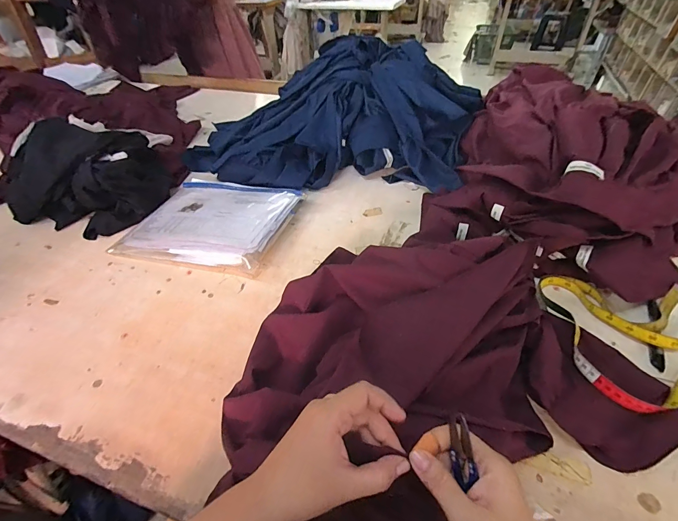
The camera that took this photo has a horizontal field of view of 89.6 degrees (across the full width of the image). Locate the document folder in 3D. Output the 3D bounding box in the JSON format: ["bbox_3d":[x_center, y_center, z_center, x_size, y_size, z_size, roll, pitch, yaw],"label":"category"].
[{"bbox_3d":[-0.254,-0.090,0.698,0.315,0.041,0.261,11,45,14],"label":"document folder"}]

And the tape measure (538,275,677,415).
[{"bbox_3d":[0.446,0.092,0.450,0.320,0.042,0.238,3,44,6],"label":"tape measure"}]

